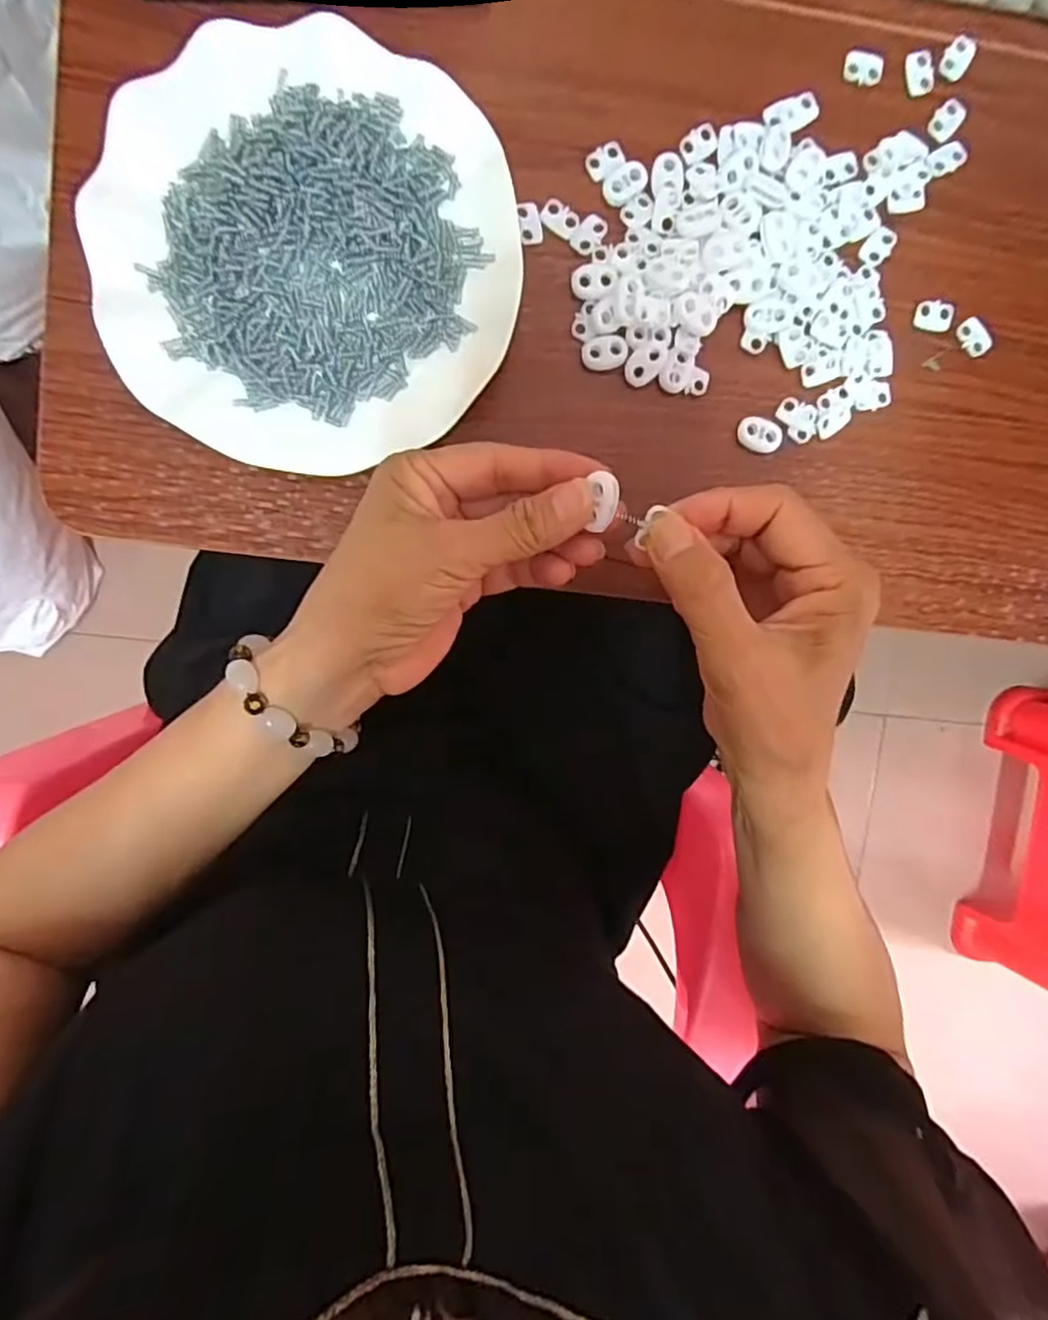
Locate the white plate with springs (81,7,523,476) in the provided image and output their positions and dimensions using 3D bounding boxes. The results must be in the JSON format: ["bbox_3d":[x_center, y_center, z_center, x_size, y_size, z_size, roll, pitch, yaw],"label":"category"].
[{"bbox_3d":[-0.097,-0.182,0.299,0.180,0.030,0.180,0,98,-2],"label":"white plate with springs"}]

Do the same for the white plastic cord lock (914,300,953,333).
[{"bbox_3d":[0.209,-0.176,0.330,0.018,0.004,0.014,9,97,-3],"label":"white plastic cord lock"}]

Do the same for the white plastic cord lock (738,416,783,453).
[{"bbox_3d":[0.120,-0.114,0.329,0.022,0.005,0.016,16,97,-4],"label":"white plastic cord lock"}]

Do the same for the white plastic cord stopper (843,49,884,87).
[{"bbox_3d":[0.166,-0.290,0.317,0.019,0.004,0.014,5,97,-3],"label":"white plastic cord stopper"}]

